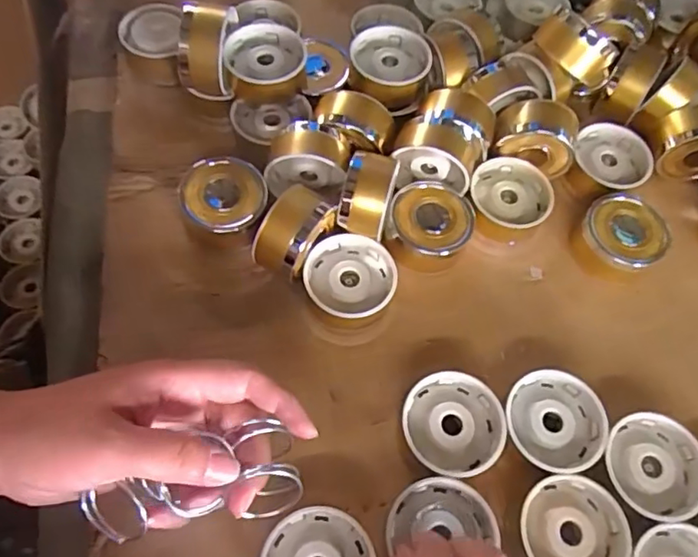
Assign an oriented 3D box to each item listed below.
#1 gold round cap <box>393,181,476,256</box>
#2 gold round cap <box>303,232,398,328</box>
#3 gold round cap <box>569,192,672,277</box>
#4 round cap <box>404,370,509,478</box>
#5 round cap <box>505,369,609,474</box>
[{"bbox_3d":[0.068,-0.046,0.467,0.063,0.033,0.066,2,63,-4],"label":"gold round cap"},{"bbox_3d":[0.001,0.002,0.440,0.065,0.032,0.065,2,63,-4],"label":"gold round cap"},{"bbox_3d":[0.221,-0.035,0.468,0.066,0.039,0.067,35,66,13],"label":"gold round cap"},{"bbox_3d":[0.069,0.101,0.392,0.064,0.027,0.067,1,61,-2],"label":"round cap"},{"bbox_3d":[0.138,0.099,0.395,0.065,0.032,0.065,2,63,-4],"label":"round cap"}]

